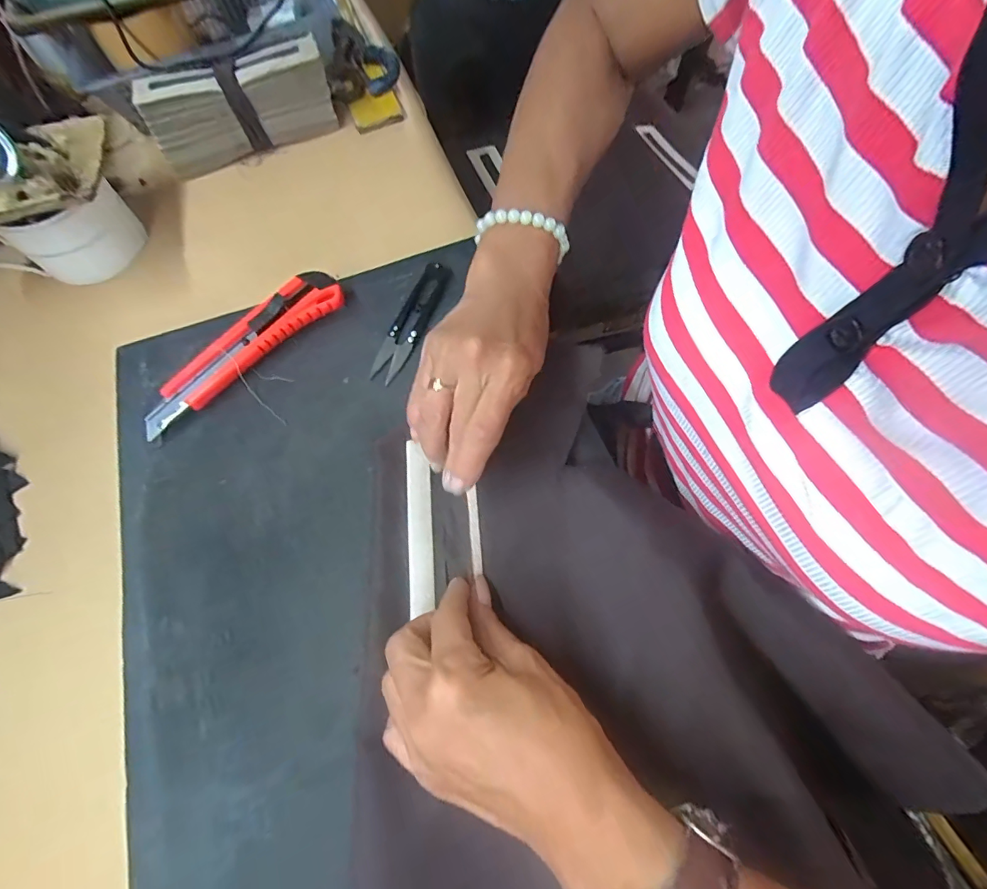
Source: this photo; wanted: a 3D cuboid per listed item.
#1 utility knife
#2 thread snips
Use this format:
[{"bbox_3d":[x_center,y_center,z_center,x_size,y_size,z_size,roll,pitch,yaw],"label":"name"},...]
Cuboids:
[{"bbox_3d":[-0.171,-0.067,0.317,0.152,0.020,0.034,-41,71,-13],"label":"utility knife"},{"bbox_3d":[-0.059,-0.089,0.329,0.025,0.009,0.099,20,70,11],"label":"thread snips"}]

